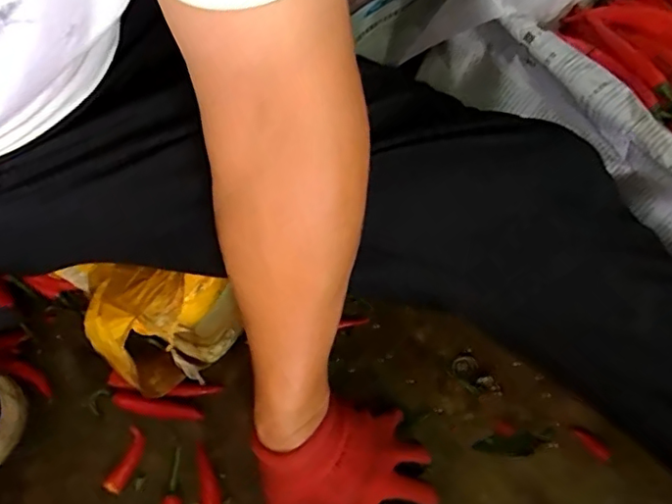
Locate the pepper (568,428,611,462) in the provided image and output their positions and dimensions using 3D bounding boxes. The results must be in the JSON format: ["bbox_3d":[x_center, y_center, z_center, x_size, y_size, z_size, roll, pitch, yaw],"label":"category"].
[{"bbox_3d":[0.226,0.168,0.510,0.013,0.014,0.037,-39,46,-14],"label":"pepper"}]

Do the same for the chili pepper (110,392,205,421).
[{"bbox_3d":[-0.171,0.149,0.550,0.086,0.019,0.017,8,66,7],"label":"chili pepper"}]

